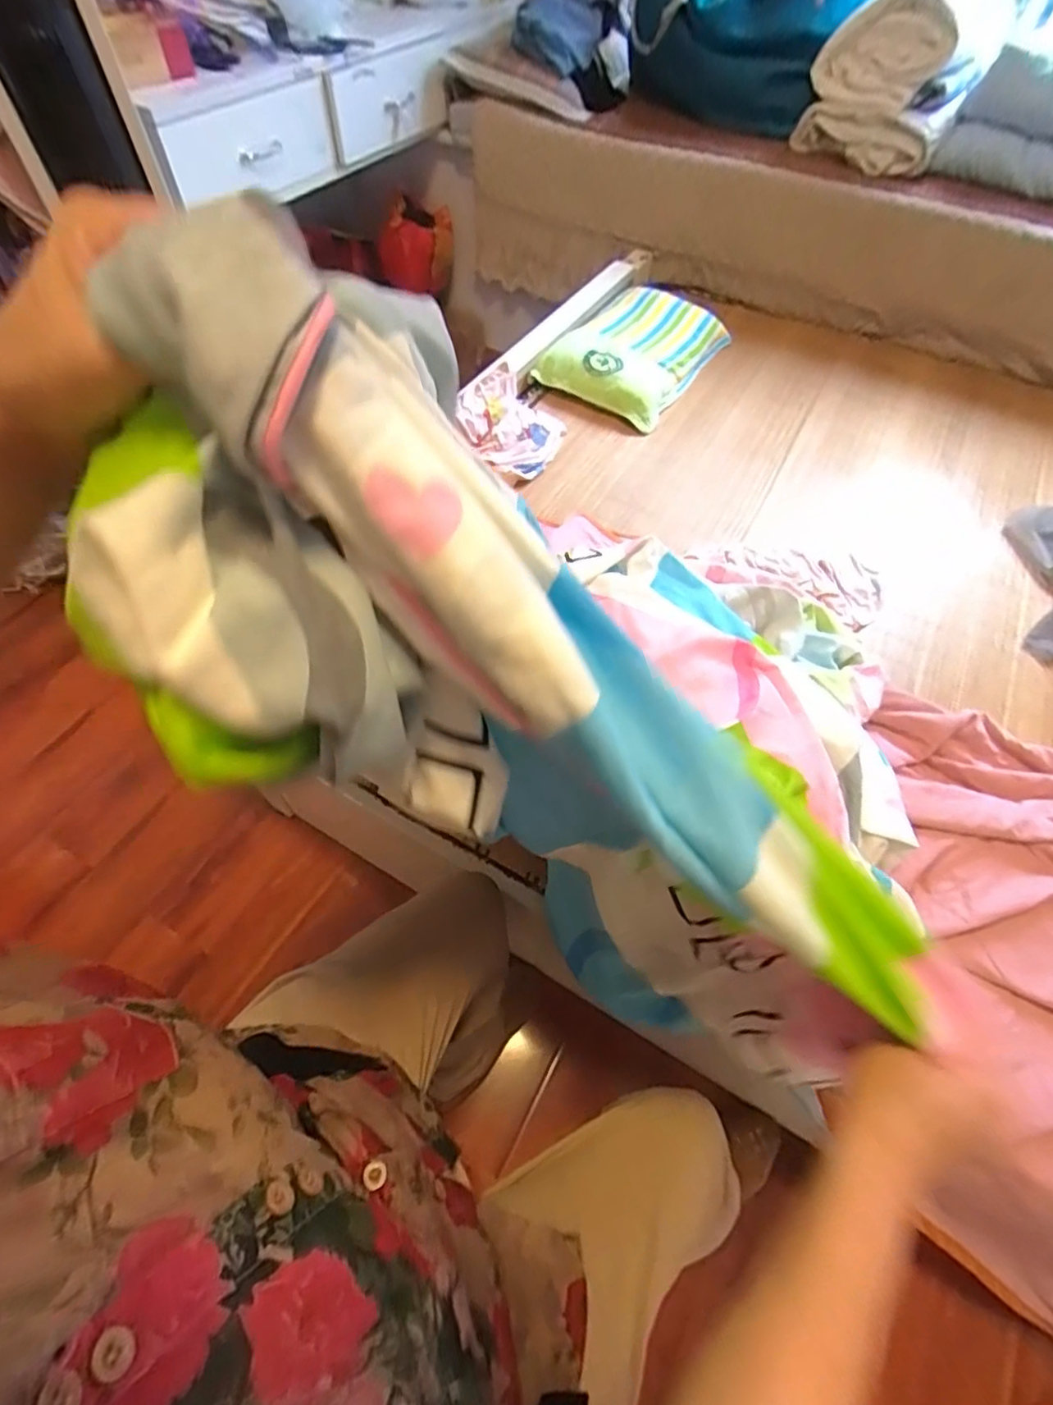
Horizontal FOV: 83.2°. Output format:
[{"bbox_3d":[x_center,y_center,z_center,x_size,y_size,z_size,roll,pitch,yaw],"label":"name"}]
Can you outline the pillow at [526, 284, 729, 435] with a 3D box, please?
[{"bbox_3d":[0.248,-0.757,1.265,0.256,0.071,0.475,30,63,15],"label":"pillow"}]

